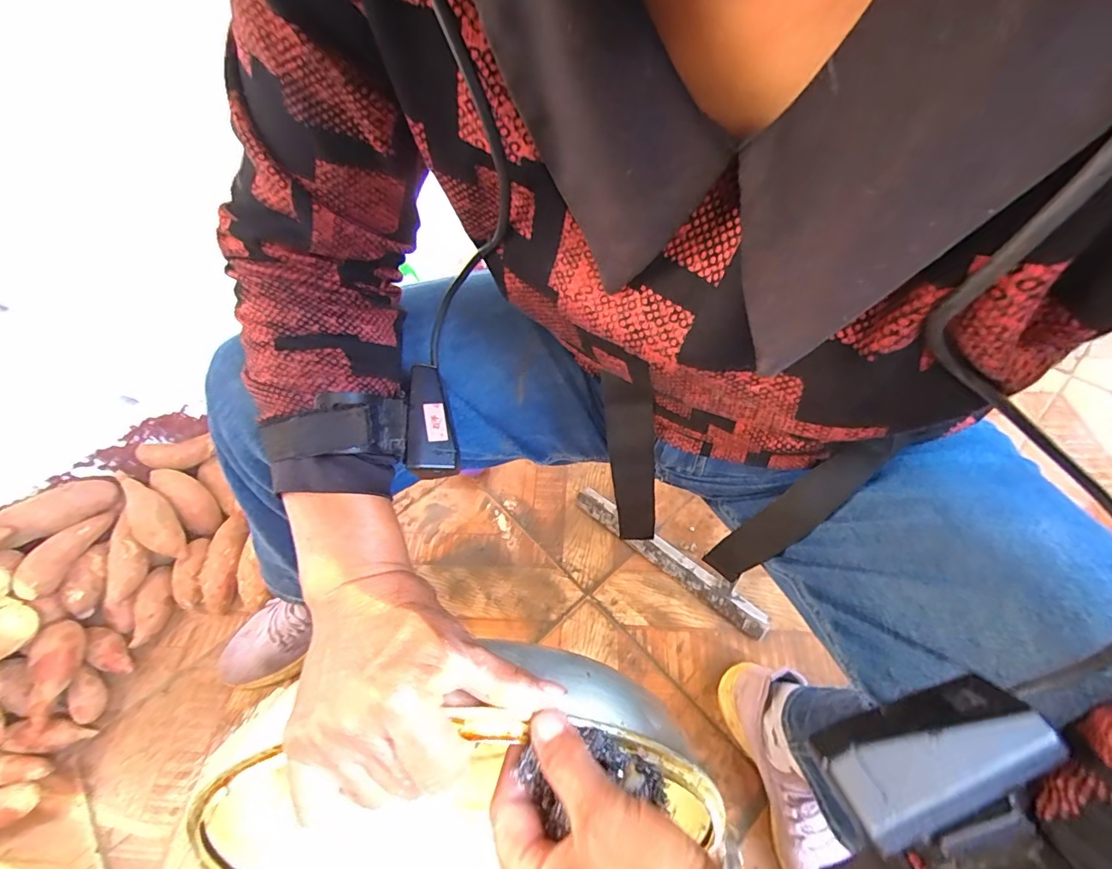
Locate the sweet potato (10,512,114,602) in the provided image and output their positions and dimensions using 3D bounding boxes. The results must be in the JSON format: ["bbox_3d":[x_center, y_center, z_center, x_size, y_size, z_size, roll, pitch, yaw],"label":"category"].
[{"bbox_3d":[-0.669,0.157,0.672,0.037,0.042,0.128,4,40,6],"label":"sweet potato"}]

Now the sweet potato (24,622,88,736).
[{"bbox_3d":[-0.640,0.300,0.621,0.050,0.040,0.124,-3,69,1],"label":"sweet potato"}]

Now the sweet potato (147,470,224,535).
[{"bbox_3d":[-0.561,0.099,0.755,0.049,0.123,0.051,-40,17,-24],"label":"sweet potato"}]

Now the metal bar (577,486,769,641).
[{"bbox_3d":[0.155,0.174,0.710,0.311,0.026,0.036,35,62,25],"label":"metal bar"}]

